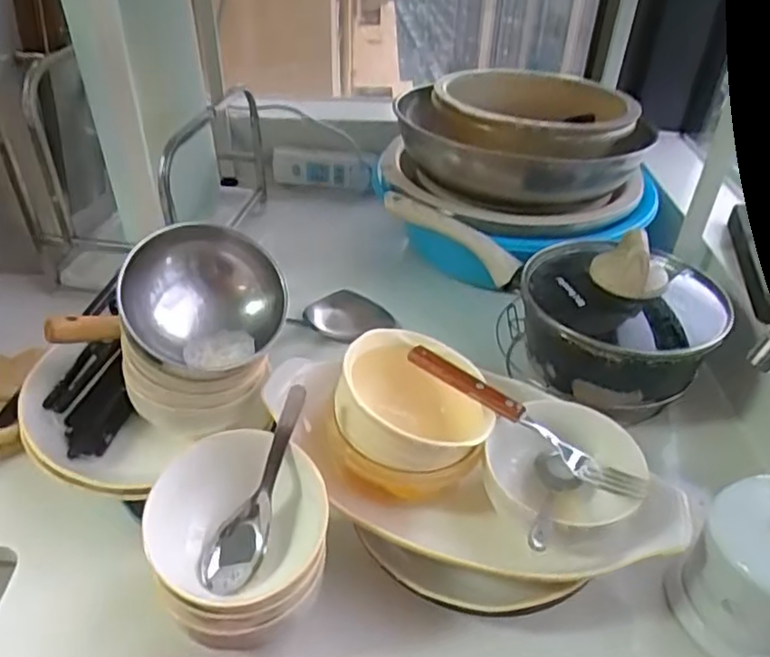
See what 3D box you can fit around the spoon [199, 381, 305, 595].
[{"bbox_3d":[-0.080,0.105,0.426,0.024,0.039,0.136,17,78,17],"label":"spoon"}]

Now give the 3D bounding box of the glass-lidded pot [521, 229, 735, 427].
[{"bbox_3d":[0.215,-0.017,0.628,0.157,0.154,0.187,10,39,10],"label":"glass-lidded pot"}]

